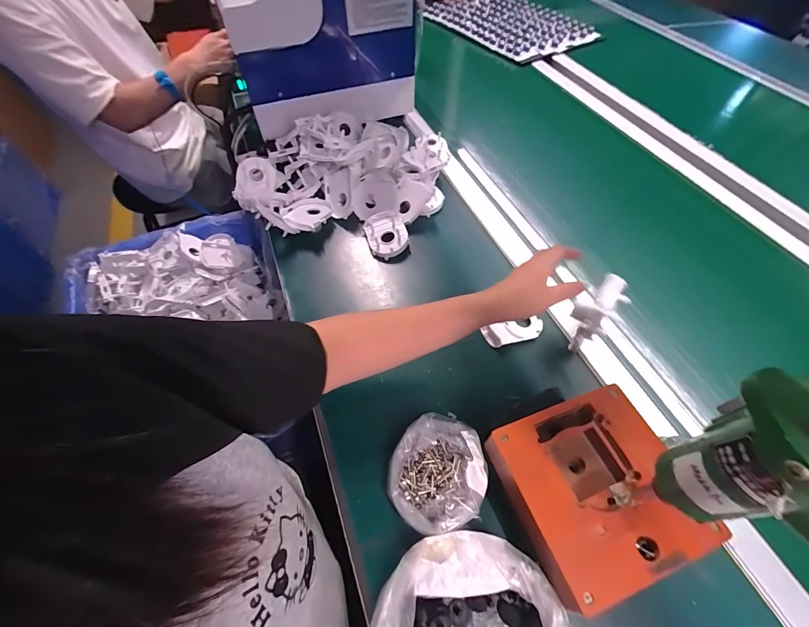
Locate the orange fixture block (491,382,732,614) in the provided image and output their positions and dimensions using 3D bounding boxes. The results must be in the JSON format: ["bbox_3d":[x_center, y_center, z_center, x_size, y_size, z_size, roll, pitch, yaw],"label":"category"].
[{"bbox_3d":[0.178,0.170,0.352,0.160,0.062,0.157,-17,58,-11],"label":"orange fixture block"}]

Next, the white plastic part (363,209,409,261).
[{"bbox_3d":[-0.030,-0.131,0.596,0.064,0.035,0.084,-11,57,-8],"label":"white plastic part"}]

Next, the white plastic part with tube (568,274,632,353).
[{"bbox_3d":[0.248,0.001,0.468,0.051,0.034,0.107,38,97,23],"label":"white plastic part with tube"}]

